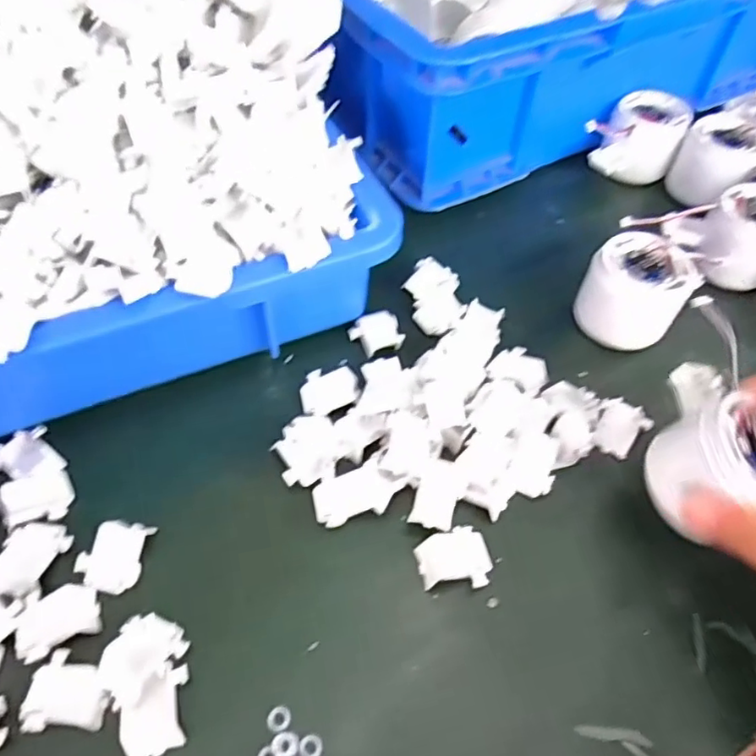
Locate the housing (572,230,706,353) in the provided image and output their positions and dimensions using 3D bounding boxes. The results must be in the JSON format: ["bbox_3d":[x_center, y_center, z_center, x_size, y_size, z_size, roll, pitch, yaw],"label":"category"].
[{"bbox_3d":[0.161,-0.053,0.376,0.058,0.049,0.061,1,54,-1],"label":"housing"}]

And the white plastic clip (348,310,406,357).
[{"bbox_3d":[-0.001,-0.028,0.380,0.031,0.008,0.028,-14,56,-12],"label":"white plastic clip"}]

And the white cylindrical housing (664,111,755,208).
[{"bbox_3d":[0.267,-0.169,0.468,0.057,0.052,0.057,33,60,20],"label":"white cylindrical housing"}]

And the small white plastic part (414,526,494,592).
[{"bbox_3d":[0.038,0.090,0.294,0.035,0.007,0.028,-10,55,-9],"label":"small white plastic part"}]

